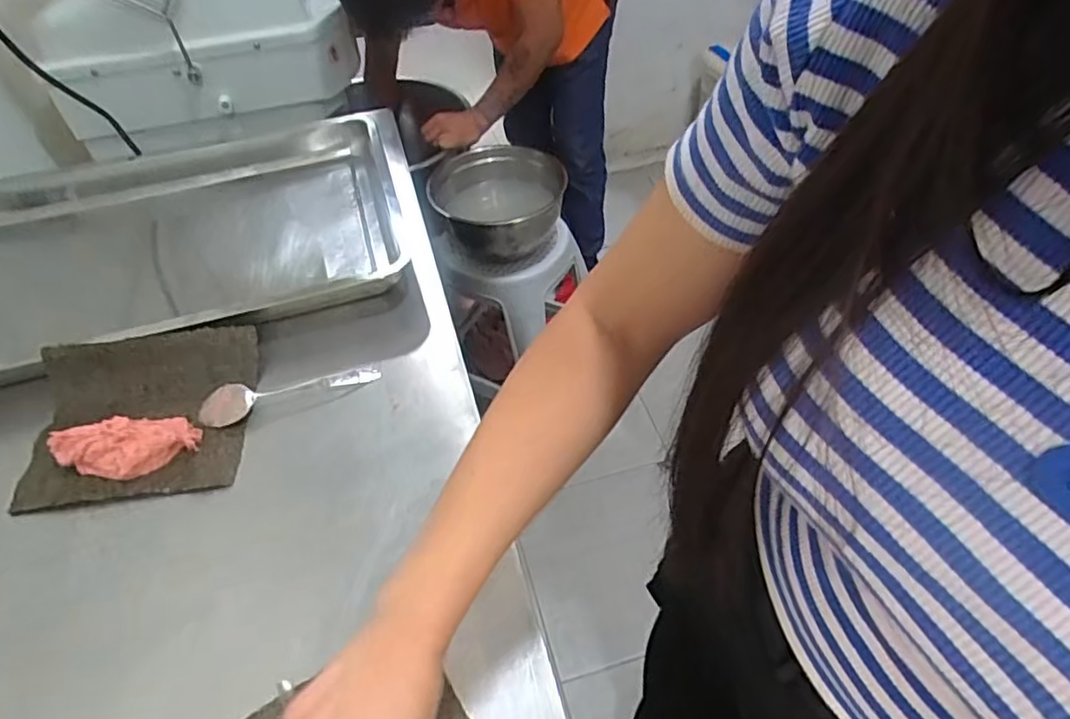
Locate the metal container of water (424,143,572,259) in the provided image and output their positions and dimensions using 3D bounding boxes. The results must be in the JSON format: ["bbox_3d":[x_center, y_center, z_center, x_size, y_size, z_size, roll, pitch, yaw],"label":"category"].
[{"bbox_3d":[-0.070,-0.317,1.333,0.285,0.137,0.239,-7,47,-2],"label":"metal container of water"}]

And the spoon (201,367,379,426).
[{"bbox_3d":[-0.243,0.031,0.634,0.174,0.018,0.036,-13,45,-10],"label":"spoon"}]

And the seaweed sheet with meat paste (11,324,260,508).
[{"bbox_3d":[-0.381,0.049,0.614,0.202,0.050,0.176,-8,45,-4],"label":"seaweed sheet with meat paste"}]

